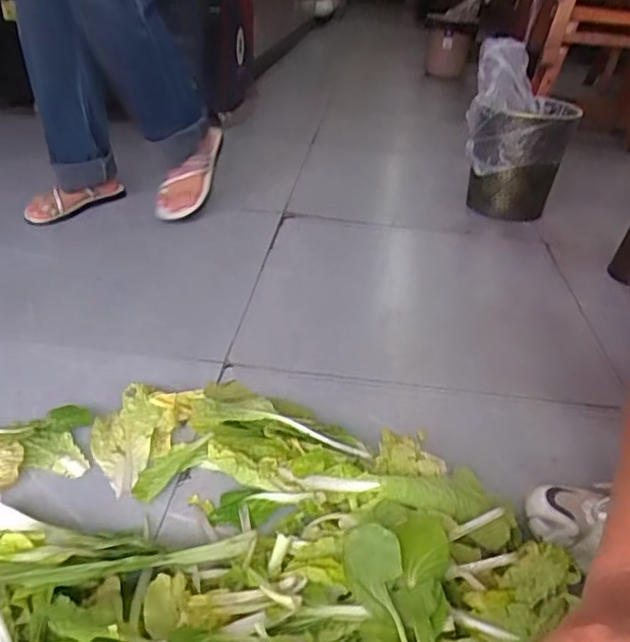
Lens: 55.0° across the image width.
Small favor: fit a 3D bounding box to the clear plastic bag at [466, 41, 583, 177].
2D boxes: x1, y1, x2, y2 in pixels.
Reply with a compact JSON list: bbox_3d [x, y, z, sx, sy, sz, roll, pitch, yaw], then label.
[{"bbox_3d":[0.515,-0.525,1.497,0.251,0.260,0.247,10,31,7],"label":"clear plastic bag"}]

